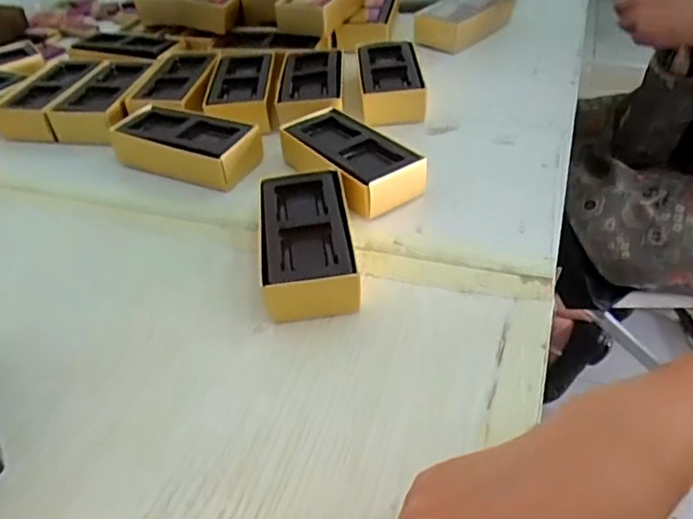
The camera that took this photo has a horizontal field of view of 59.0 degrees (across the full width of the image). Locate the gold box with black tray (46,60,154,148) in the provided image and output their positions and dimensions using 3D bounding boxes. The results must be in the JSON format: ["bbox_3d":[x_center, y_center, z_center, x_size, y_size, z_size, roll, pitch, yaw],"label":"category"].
[{"bbox_3d":[-0.232,-0.155,0.587,0.059,0.034,0.121,0,41,5],"label":"gold box with black tray"}]

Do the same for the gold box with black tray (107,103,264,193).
[{"bbox_3d":[-0.129,-0.096,0.507,0.126,0.035,0.059,16,45,22],"label":"gold box with black tray"}]

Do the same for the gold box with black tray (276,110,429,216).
[{"bbox_3d":[0.001,-0.076,0.475,0.062,0.034,0.121,-30,47,-27],"label":"gold box with black tray"}]

